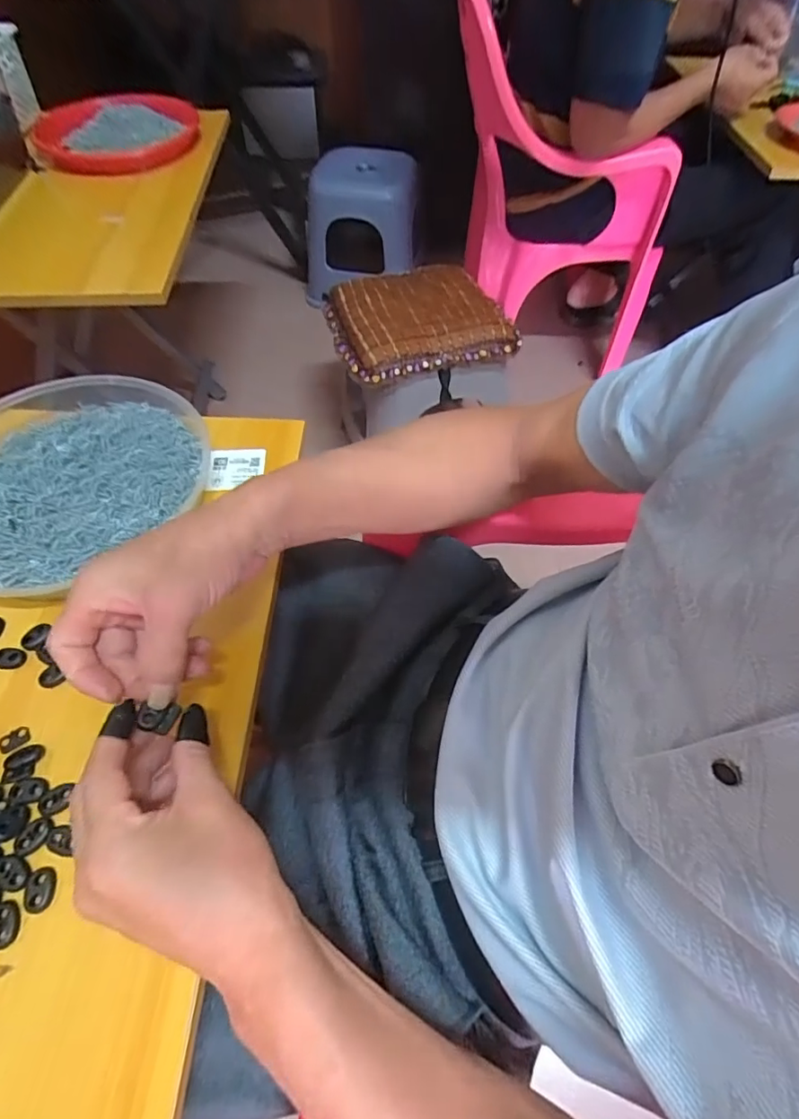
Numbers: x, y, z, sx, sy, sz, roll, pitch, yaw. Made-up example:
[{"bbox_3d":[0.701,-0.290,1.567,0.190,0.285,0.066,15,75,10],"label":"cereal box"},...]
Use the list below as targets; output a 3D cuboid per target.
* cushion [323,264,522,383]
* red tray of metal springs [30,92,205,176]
[{"bbox_3d":[0.031,-0.427,0.916,0.289,0.044,0.258,-17,59,-13],"label":"cushion"},{"bbox_3d":[-0.453,-0.687,0.837,0.257,0.057,0.178,-28,62,-18],"label":"red tray of metal springs"}]

